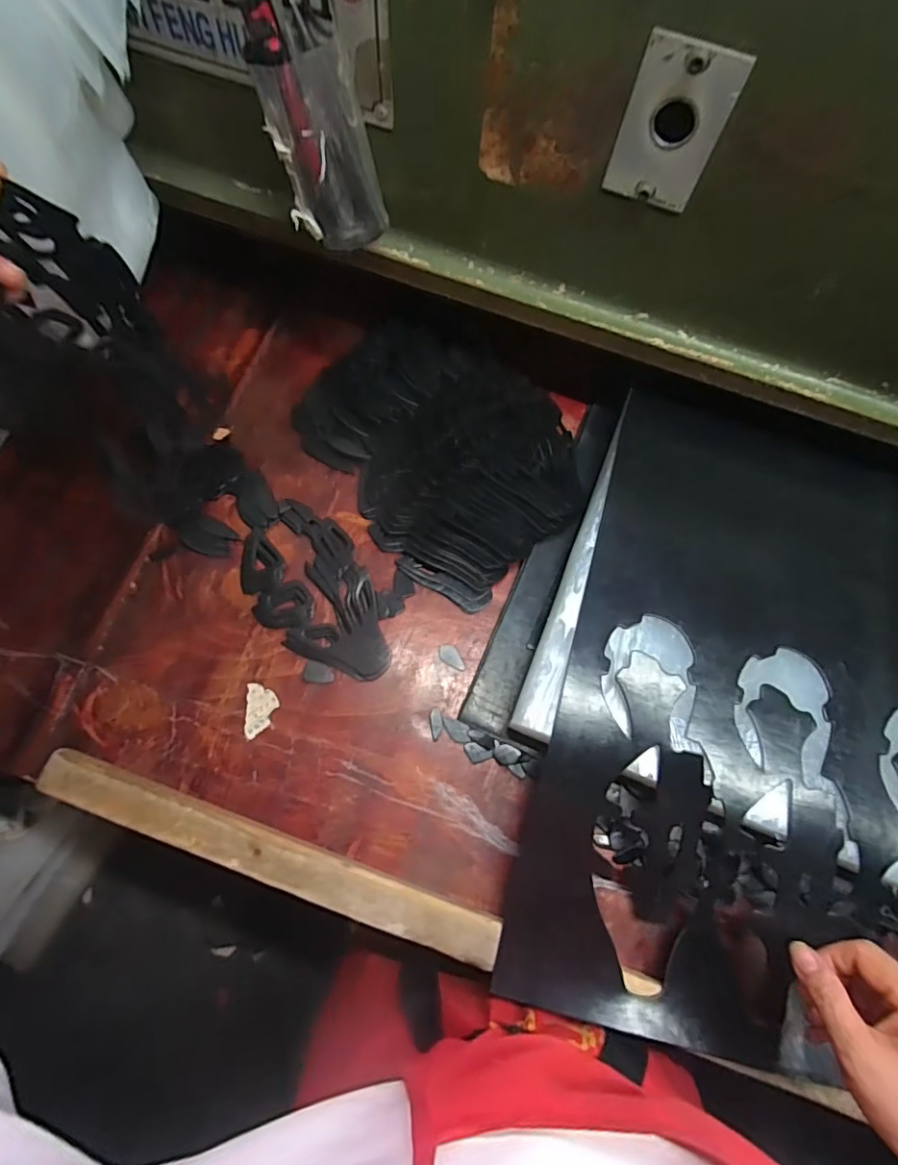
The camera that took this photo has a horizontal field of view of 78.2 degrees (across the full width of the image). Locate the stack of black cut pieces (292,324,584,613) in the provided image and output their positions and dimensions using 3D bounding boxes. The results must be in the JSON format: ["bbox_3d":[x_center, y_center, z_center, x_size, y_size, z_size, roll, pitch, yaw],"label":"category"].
[{"bbox_3d":[-0.001,-0.139,0.539,0.232,0.043,0.274,-42,75,-11],"label":"stack of black cut pieces"}]

